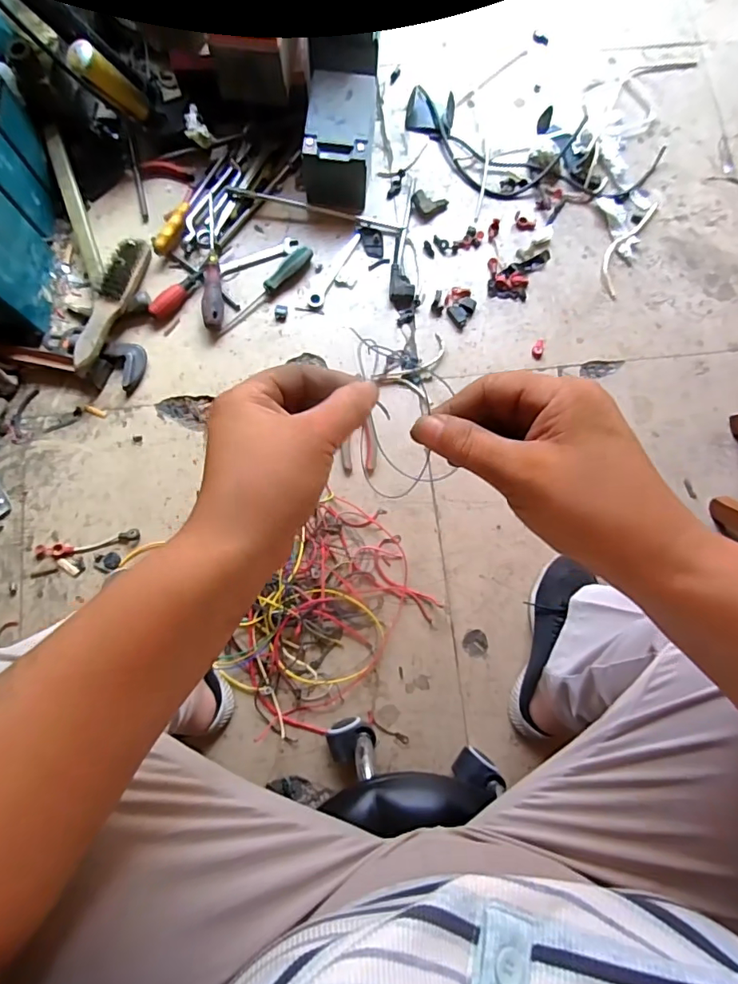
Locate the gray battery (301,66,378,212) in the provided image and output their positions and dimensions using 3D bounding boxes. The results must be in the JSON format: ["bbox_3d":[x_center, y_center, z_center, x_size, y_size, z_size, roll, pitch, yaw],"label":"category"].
[{"bbox_3d":[-0.046,-0.564,0.787,0.104,0.095,0.178,7,80,0],"label":"gray battery"}]

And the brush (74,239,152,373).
[{"bbox_3d":[-0.386,-0.284,0.735,0.047,0.040,0.246,26,66,-36],"label":"brush"}]

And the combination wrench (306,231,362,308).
[{"bbox_3d":[-0.057,-0.360,0.789,0.026,0.010,0.143,28,81,4],"label":"combination wrench"}]

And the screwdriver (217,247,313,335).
[{"bbox_3d":[-0.167,-0.320,0.771,0.191,0.029,0.024,-42,83,-7],"label":"screwdriver"}]

